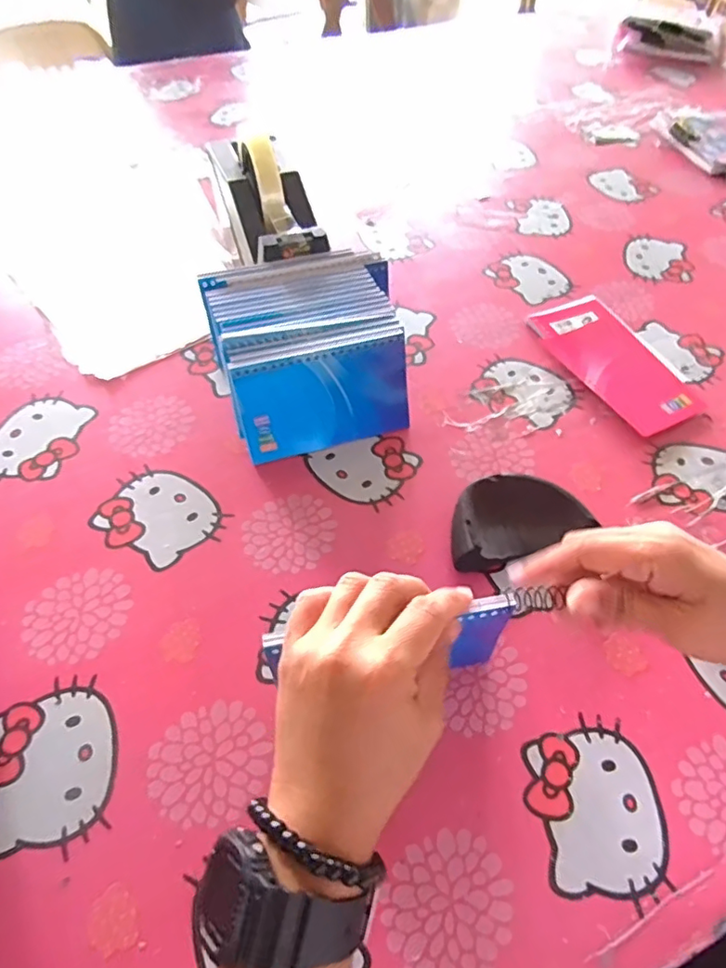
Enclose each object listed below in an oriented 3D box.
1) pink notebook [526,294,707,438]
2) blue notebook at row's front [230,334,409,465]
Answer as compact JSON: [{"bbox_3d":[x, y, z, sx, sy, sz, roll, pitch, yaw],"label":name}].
[{"bbox_3d":[0.231,-0.115,0.510,0.090,0.008,0.168,-21,58,-15],"label":"pink notebook"},{"bbox_3d":[-0.027,-0.065,0.425,0.131,0.077,0.004,-14,32,-12],"label":"blue notebook at row's front"}]

